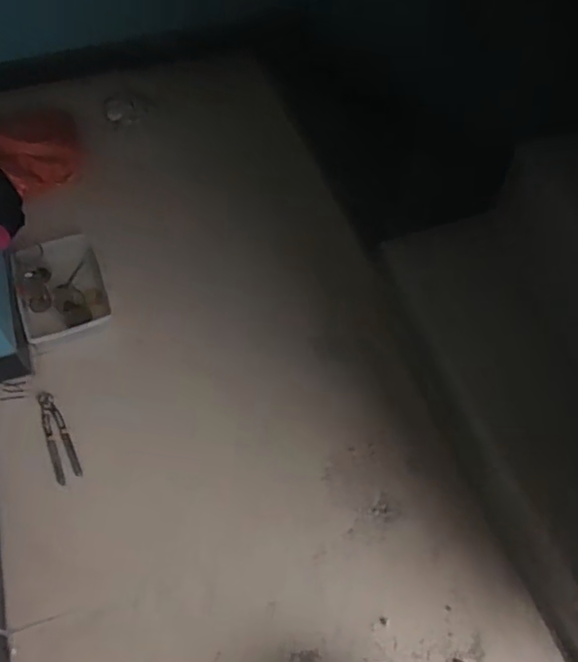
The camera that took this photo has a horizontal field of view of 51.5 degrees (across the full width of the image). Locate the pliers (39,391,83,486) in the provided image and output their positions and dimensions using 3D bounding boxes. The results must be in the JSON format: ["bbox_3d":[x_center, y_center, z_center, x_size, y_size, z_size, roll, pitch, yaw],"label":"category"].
[{"bbox_3d":[-0.522,0.234,1.348,0.057,0.011,0.224,-14,64,-28],"label":"pliers"}]

